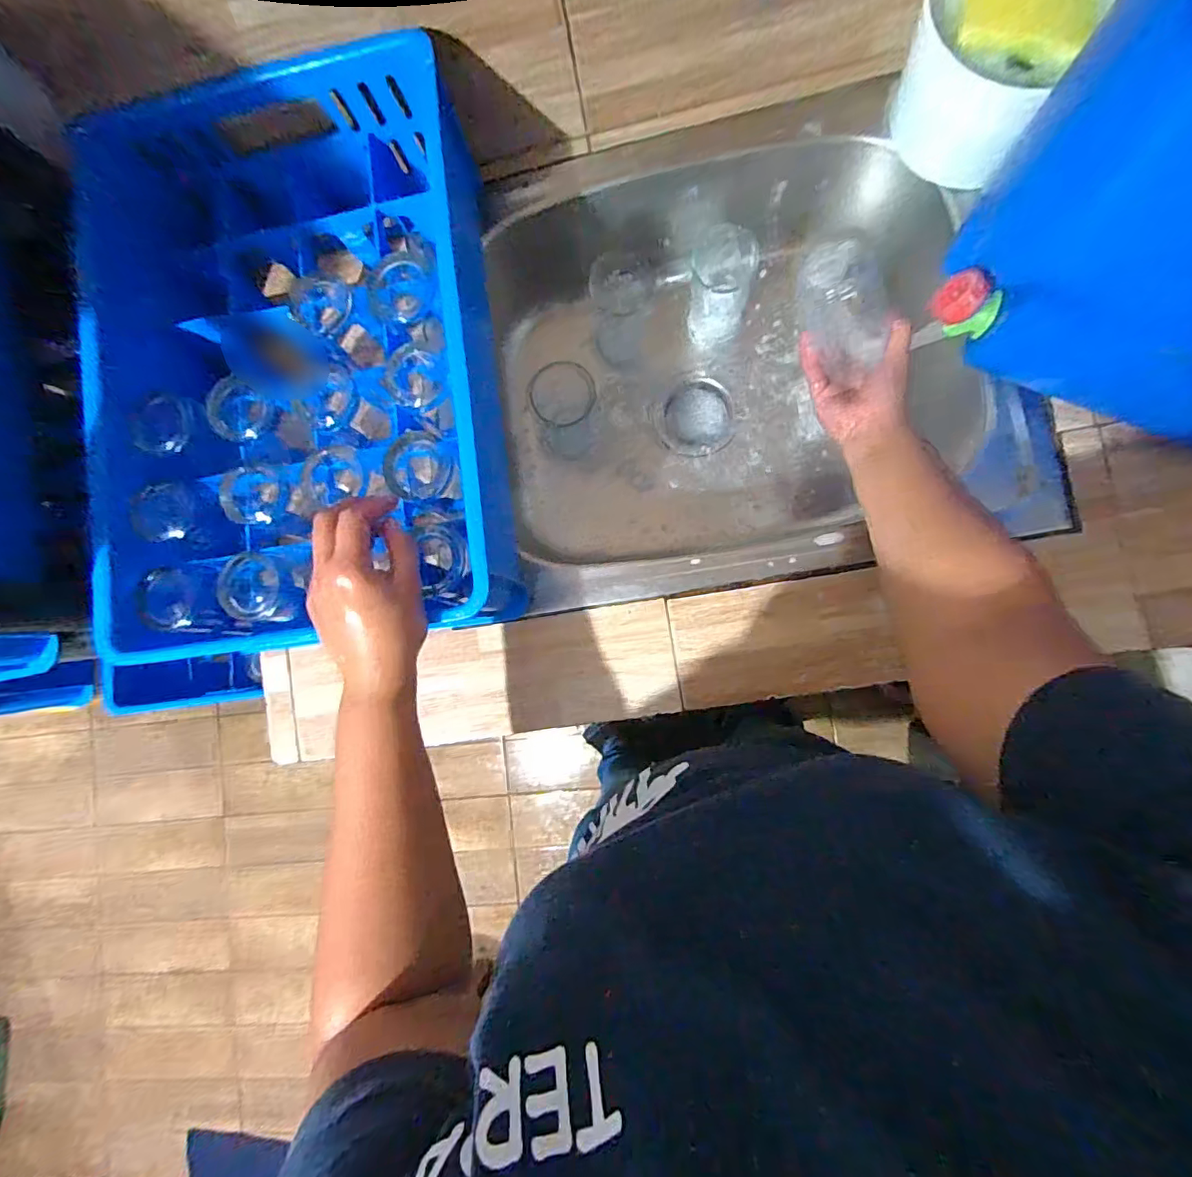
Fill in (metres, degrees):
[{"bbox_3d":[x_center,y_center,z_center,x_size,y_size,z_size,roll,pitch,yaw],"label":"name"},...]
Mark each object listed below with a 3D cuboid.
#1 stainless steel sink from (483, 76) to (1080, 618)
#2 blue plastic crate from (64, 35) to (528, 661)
[{"bbox_3d":[0.152,-0.232,0.621,0.524,0.184,0.457,-11,85,7],"label":"stainless steel sink"},{"bbox_3d":[-0.261,-0.203,0.509,0.328,0.146,0.492,-8,85,7],"label":"blue plastic crate"}]

